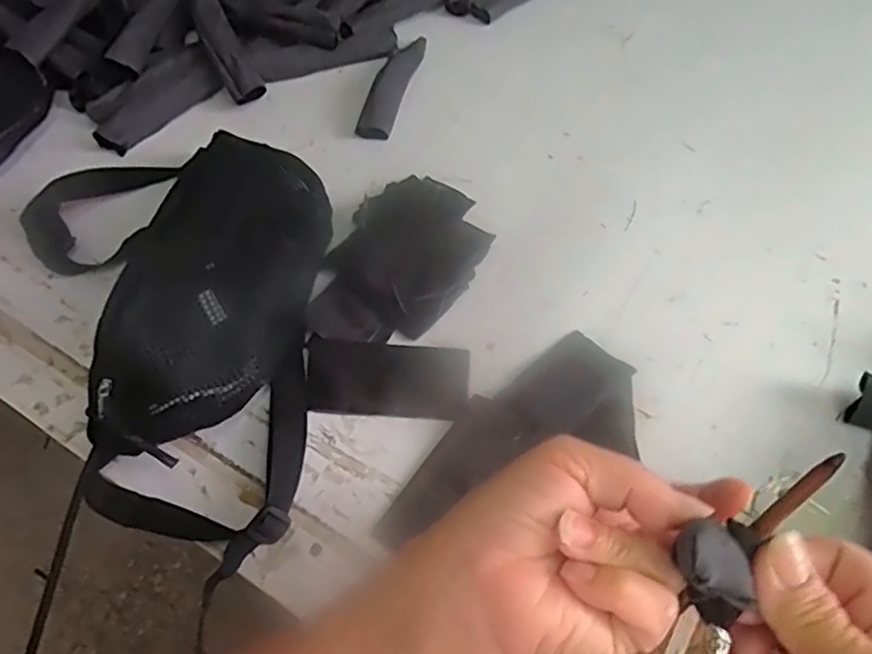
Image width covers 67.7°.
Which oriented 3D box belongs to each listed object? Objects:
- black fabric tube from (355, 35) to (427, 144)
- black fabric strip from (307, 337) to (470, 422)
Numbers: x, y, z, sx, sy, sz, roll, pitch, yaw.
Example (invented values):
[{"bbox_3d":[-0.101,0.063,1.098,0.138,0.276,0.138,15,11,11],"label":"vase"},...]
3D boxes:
[{"bbox_3d":[-0.040,-0.225,0.606,0.029,0.016,0.134,13,60,12],"label":"black fabric tube"},{"bbox_3d":[-0.035,0.038,0.465,0.114,0.011,0.056,3,59,7],"label":"black fabric strip"}]

